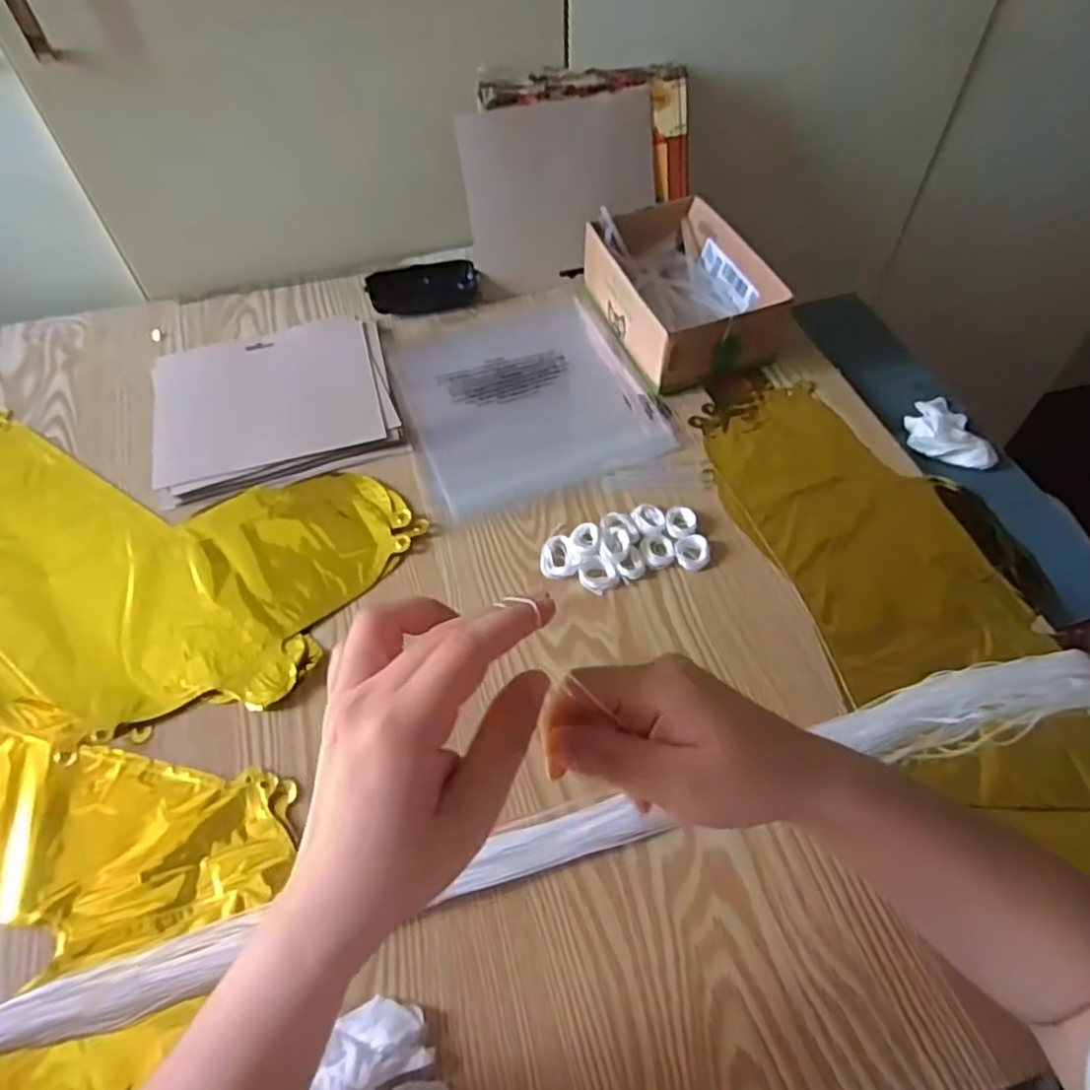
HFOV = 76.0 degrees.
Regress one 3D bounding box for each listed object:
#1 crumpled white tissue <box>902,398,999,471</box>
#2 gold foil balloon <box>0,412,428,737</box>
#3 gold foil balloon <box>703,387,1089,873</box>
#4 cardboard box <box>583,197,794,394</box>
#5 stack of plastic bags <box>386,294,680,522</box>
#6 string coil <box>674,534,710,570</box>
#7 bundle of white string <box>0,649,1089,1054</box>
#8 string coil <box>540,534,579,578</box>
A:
[{"bbox_3d":[0.342,-0.099,0.602,0.062,0.022,0.085,-11,57,-6],"label":"crumpled white tissue"},{"bbox_3d":[-0.339,0.011,0.524,0.430,0.014,0.229,11,57,8],"label":"gold foil balloon"},{"bbox_3d":[0.260,0.029,0.504,0.157,0.012,0.408,-15,57,-9],"label":"gold foil balloon"},{"bbox_3d":[0.126,-0.237,0.652,0.131,0.068,0.194,-16,58,-10],"label":"cardboard box"},{"bbox_3d":[-0.018,-0.139,0.635,0.207,0.009,0.230,-18,58,-11],"label":"stack of plastic bags"},{"bbox_3d":[0.111,0.006,0.526,0.026,0.010,0.027,0,56,1],"label":"string coil"},{"bbox_3d":[-0.024,0.177,0.400,0.810,0.023,0.046,-14,57,-8],"label":"bundle of white string"},{"bbox_3d":[0.011,0.008,0.527,0.028,0.008,0.037,0,56,1],"label":"string coil"}]

